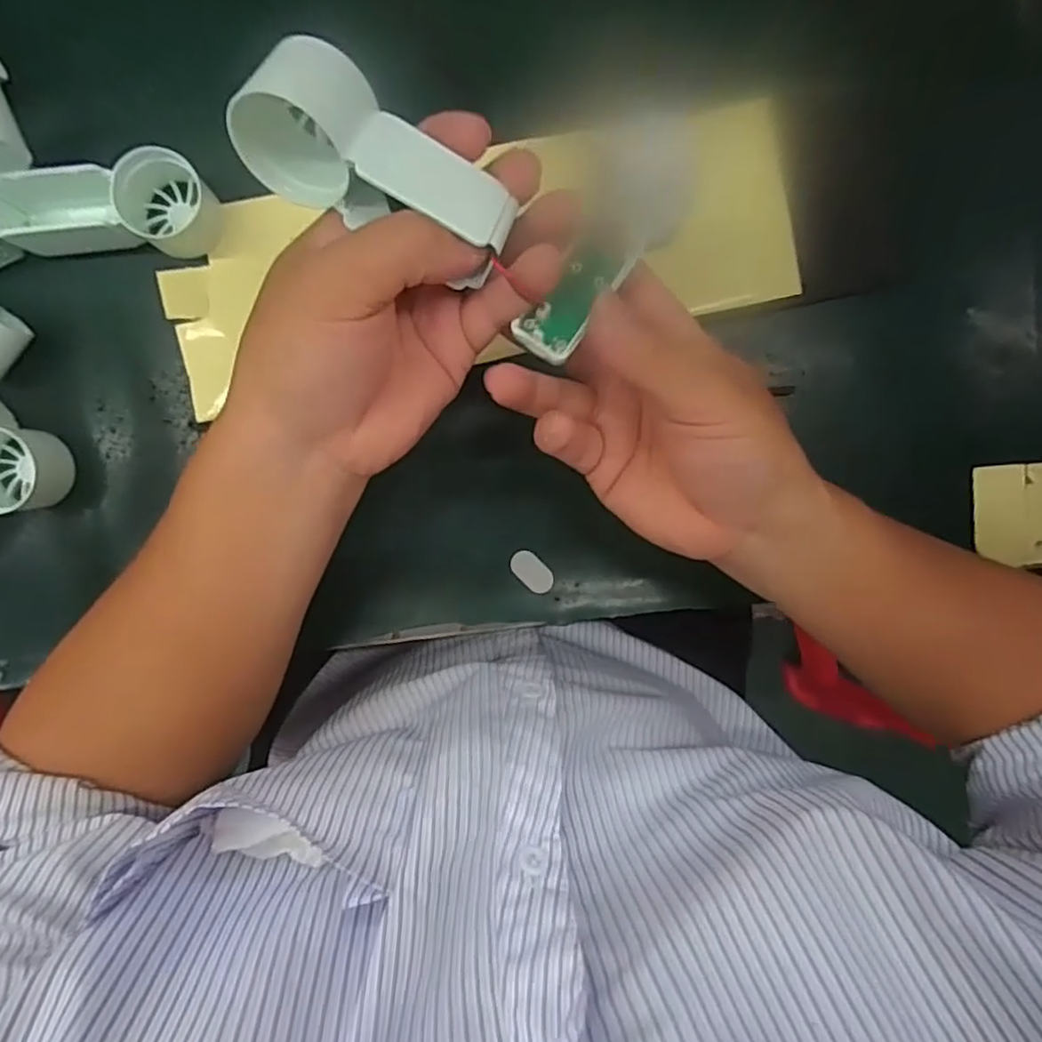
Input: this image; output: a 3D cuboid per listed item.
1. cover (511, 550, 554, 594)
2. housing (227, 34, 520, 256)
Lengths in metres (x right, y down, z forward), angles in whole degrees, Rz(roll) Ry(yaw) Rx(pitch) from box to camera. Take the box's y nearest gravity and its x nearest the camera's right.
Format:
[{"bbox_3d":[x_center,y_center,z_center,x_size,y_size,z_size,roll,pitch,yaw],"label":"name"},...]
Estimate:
[{"bbox_3d":[0.006,0.028,0.347,0.026,0.004,0.014,43,89,-5],"label":"cover"},{"bbox_3d":[-0.046,-0.123,0.218,0.090,0.034,0.039,19,91,-9],"label":"housing"}]

